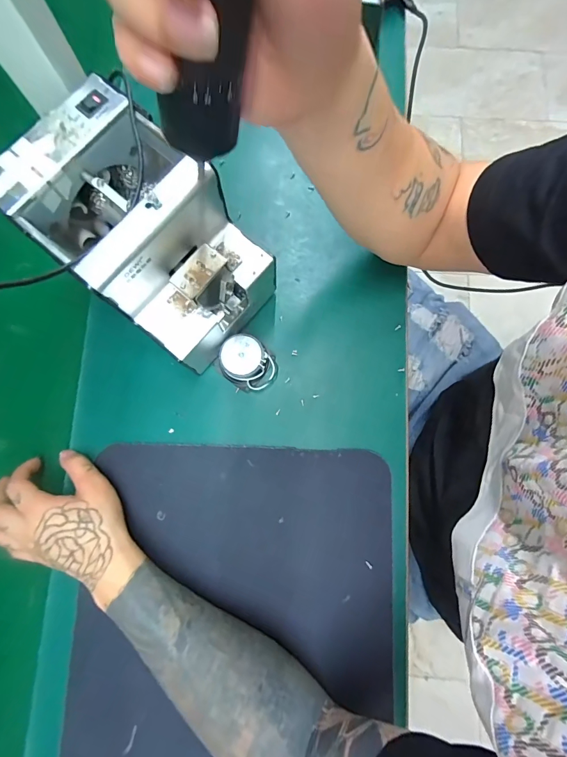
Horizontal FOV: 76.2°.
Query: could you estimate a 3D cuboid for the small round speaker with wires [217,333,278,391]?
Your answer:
[{"bbox_3d":[-0.036,-0.016,0.373,0.058,0.029,0.048,23,81,5],"label":"small round speaker with wires"}]

